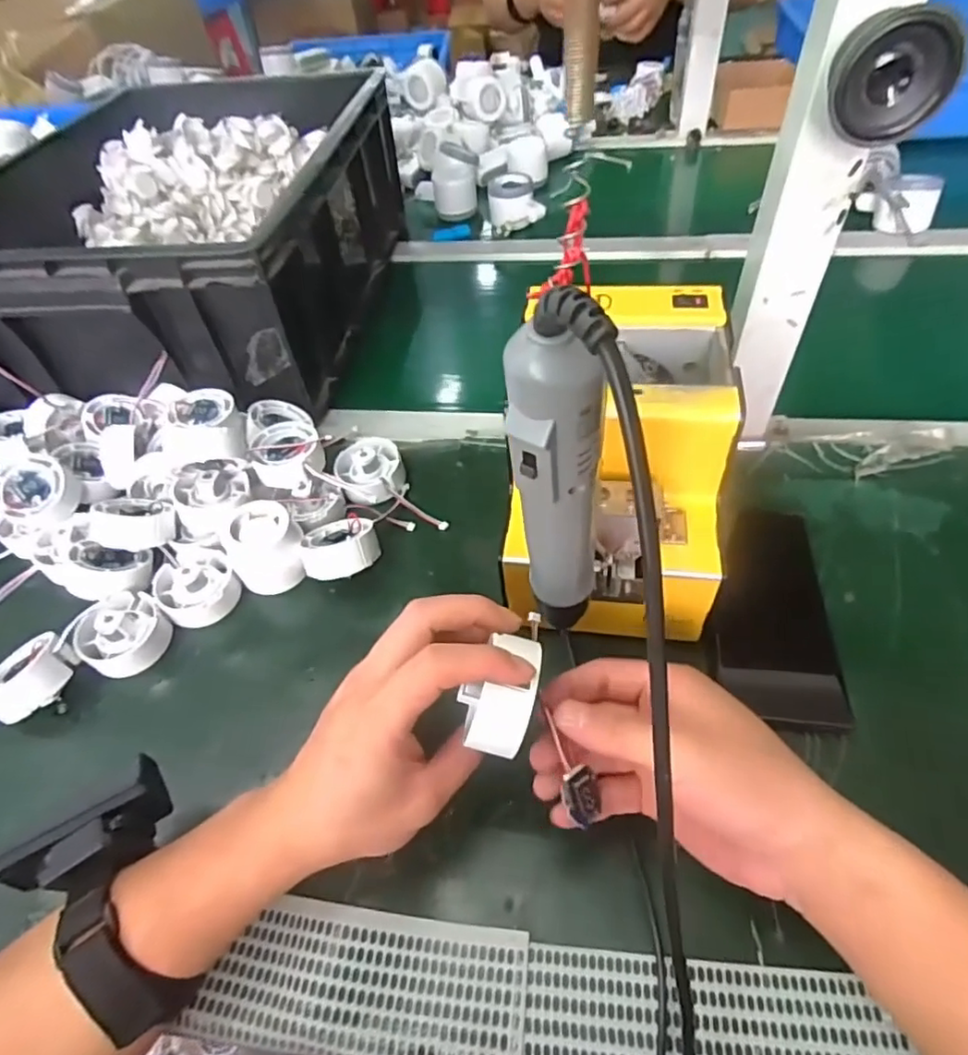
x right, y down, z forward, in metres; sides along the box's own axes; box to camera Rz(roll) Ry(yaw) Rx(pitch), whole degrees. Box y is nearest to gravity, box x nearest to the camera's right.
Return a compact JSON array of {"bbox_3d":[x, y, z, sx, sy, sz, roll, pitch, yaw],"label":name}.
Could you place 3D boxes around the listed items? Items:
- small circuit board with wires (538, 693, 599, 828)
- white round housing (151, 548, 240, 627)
[{"bbox_3d":[0.040,0.106,0.283,0.017,0.005,0.060,6,58,-36],"label":"small circuit board with wires"},{"bbox_3d":[-0.210,0.042,0.443,0.053,0.027,0.056,-36,56,-23],"label":"white round housing"}]

